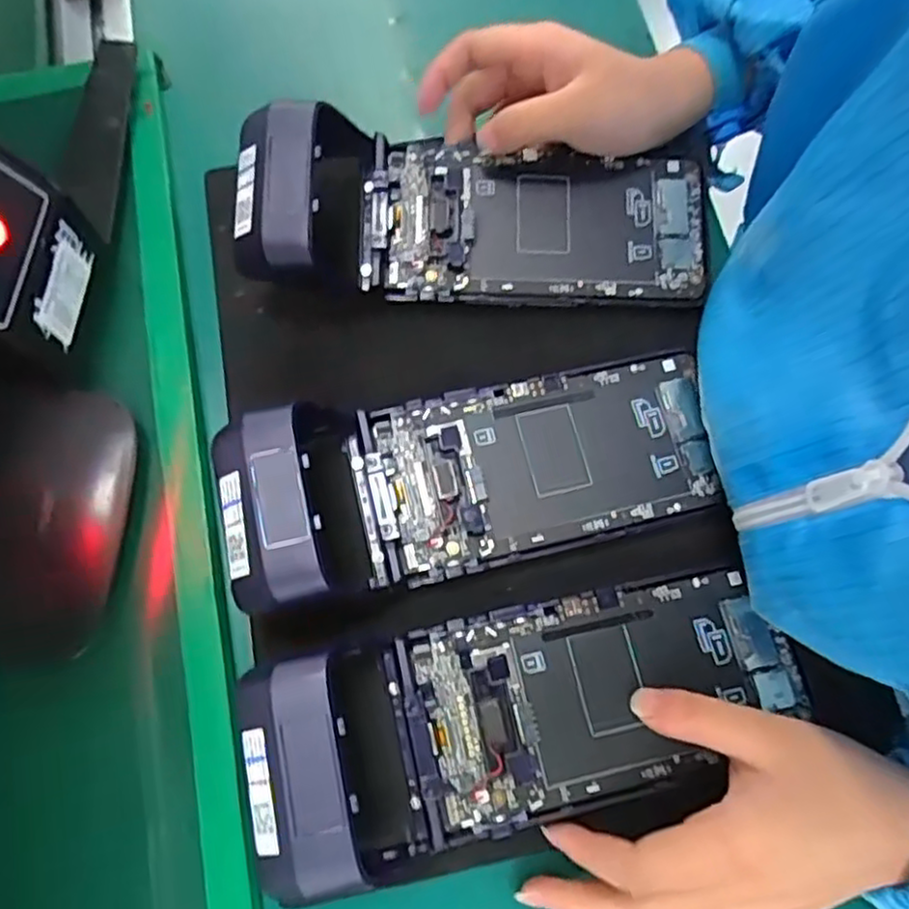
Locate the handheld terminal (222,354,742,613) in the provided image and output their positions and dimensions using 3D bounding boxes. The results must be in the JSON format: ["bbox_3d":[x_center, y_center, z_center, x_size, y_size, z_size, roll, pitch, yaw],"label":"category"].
[{"bbox_3d":[0.012,0.004,0.286,0.207,0.043,0.080,-12,75,-3],"label":"handheld terminal"}]

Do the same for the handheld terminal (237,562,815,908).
[{"bbox_3d":[0.029,0.102,0.276,0.211,0.044,0.081,-12,75,-15],"label":"handheld terminal"}]

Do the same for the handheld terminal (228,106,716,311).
[{"bbox_3d":[0.012,-0.114,0.334,0.218,0.048,0.081,3,74,-9],"label":"handheld terminal"}]

